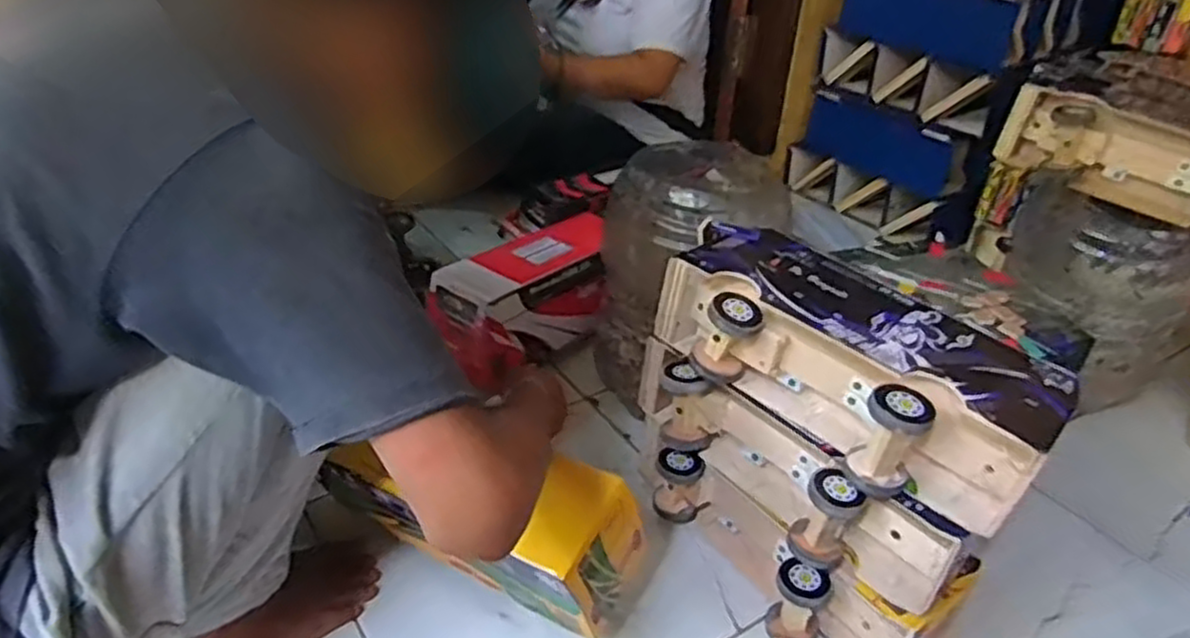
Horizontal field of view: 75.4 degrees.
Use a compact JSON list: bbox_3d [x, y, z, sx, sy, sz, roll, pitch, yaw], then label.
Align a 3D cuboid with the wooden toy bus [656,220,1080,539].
[{"bbox_3d":[0.235,0.044,0.728,0.171,0.124,0.358,-26,43,-38],"label":"wooden toy bus"}]

